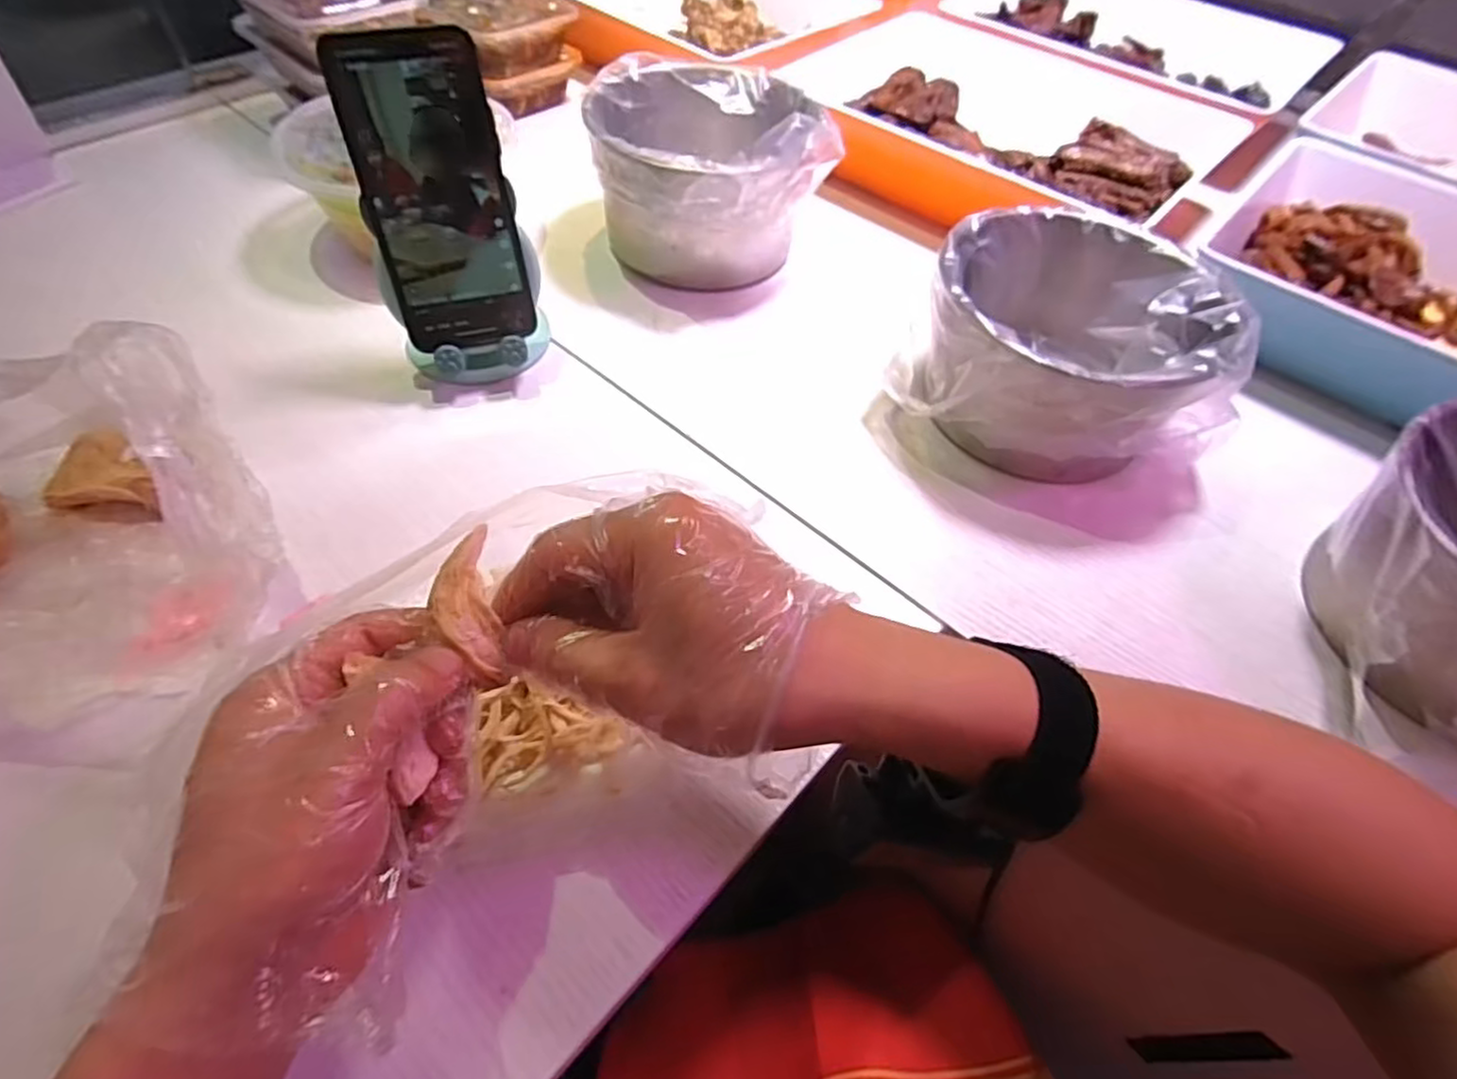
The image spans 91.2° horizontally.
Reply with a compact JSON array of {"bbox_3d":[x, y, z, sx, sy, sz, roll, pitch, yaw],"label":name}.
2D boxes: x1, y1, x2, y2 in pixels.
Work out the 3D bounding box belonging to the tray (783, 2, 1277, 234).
[{"bbox_3d":[0.243,-0.395,0.665,0.292,0.067,0.365,-33,63,-23],"label":"tray"}]

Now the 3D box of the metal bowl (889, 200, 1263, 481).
[{"bbox_3d":[0.215,-0.121,0.450,0.178,0.092,0.174,2,53,-2],"label":"metal bowl"}]

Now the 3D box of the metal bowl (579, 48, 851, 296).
[{"bbox_3d":[-0.017,-0.283,0.543,0.158,0.110,0.177,-15,55,-14],"label":"metal bowl"}]

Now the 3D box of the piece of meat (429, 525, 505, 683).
[{"bbox_3d":[-0.093,0.024,0.252,0.021,0.010,0.052,-13,83,-11],"label":"piece of meat"}]

